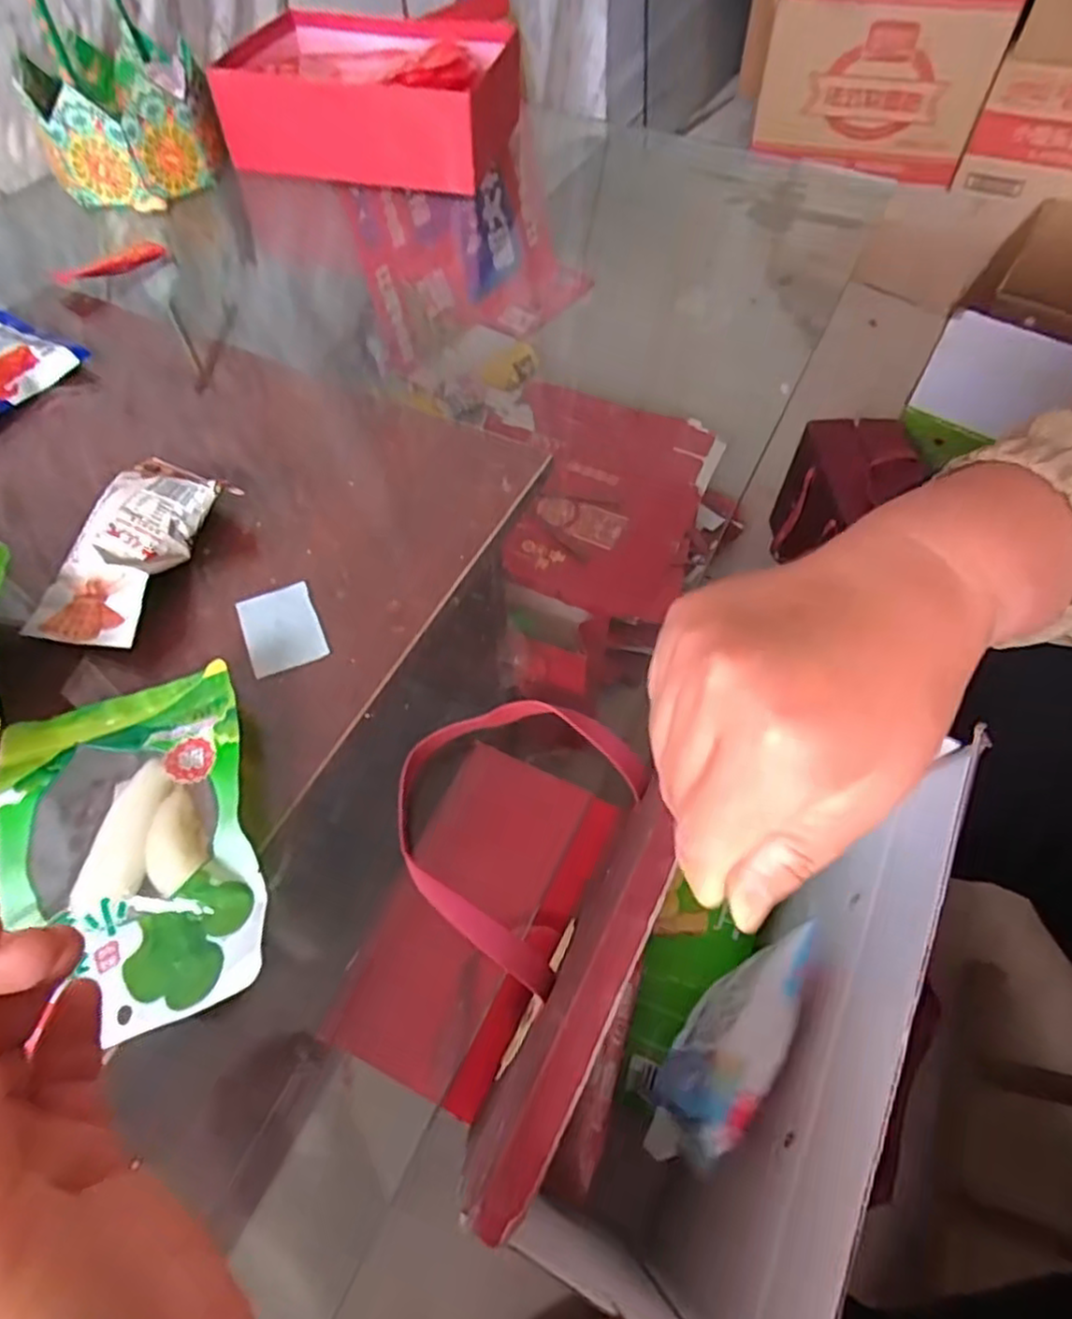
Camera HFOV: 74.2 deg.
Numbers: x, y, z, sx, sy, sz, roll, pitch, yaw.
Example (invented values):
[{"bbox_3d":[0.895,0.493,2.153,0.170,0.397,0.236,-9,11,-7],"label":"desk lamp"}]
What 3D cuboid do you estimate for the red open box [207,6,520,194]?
[{"bbox_3d":[-0.185,-0.595,0.744,0.293,0.077,0.241,6,57,5],"label":"red open box"}]

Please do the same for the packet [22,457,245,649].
[{"bbox_3d":[-0.237,-0.063,0.412,0.073,0.033,0.115,16,58,11],"label":"packet"}]

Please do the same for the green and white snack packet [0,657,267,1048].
[{"bbox_3d":[-0.189,0.082,0.326,0.112,0.014,0.166,-17,58,-10],"label":"green and white snack packet"}]

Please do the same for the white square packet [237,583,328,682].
[{"bbox_3d":[-0.147,-0.018,0.410,0.042,0.005,0.056,-21,59,-13],"label":"white square packet"}]

